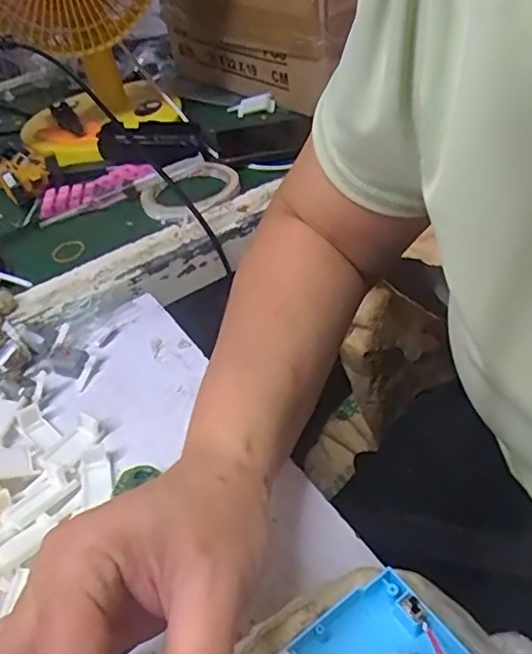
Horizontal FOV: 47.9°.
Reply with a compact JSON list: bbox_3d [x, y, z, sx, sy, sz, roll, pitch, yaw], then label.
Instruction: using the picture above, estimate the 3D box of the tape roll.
[{"bbox_3d":[-0.070,-0.139,0.590,0.102,0.016,0.102,-5,42,4],"label":"tape roll"}]

